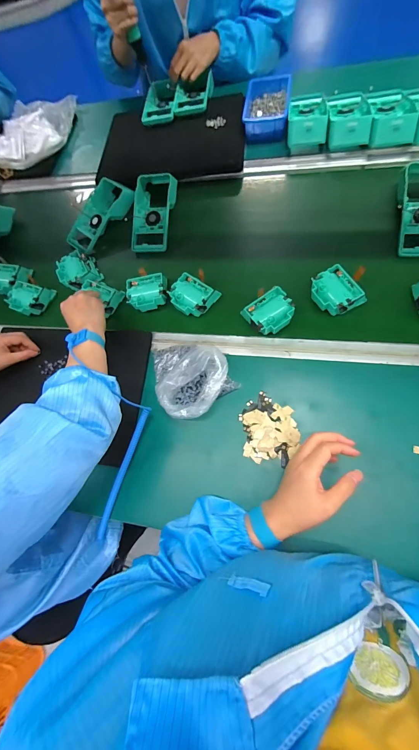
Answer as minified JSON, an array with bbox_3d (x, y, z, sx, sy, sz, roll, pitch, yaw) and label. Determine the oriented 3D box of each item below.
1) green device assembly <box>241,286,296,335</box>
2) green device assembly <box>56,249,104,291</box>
[{"bbox_3d":[0.105,-0.109,0.520,0.080,0.033,0.073,-35,80,0],"label":"green device assembly"},{"bbox_3d":[-0.288,-0.226,0.644,0.079,0.050,0.081,-1,82,5],"label":"green device assembly"}]

